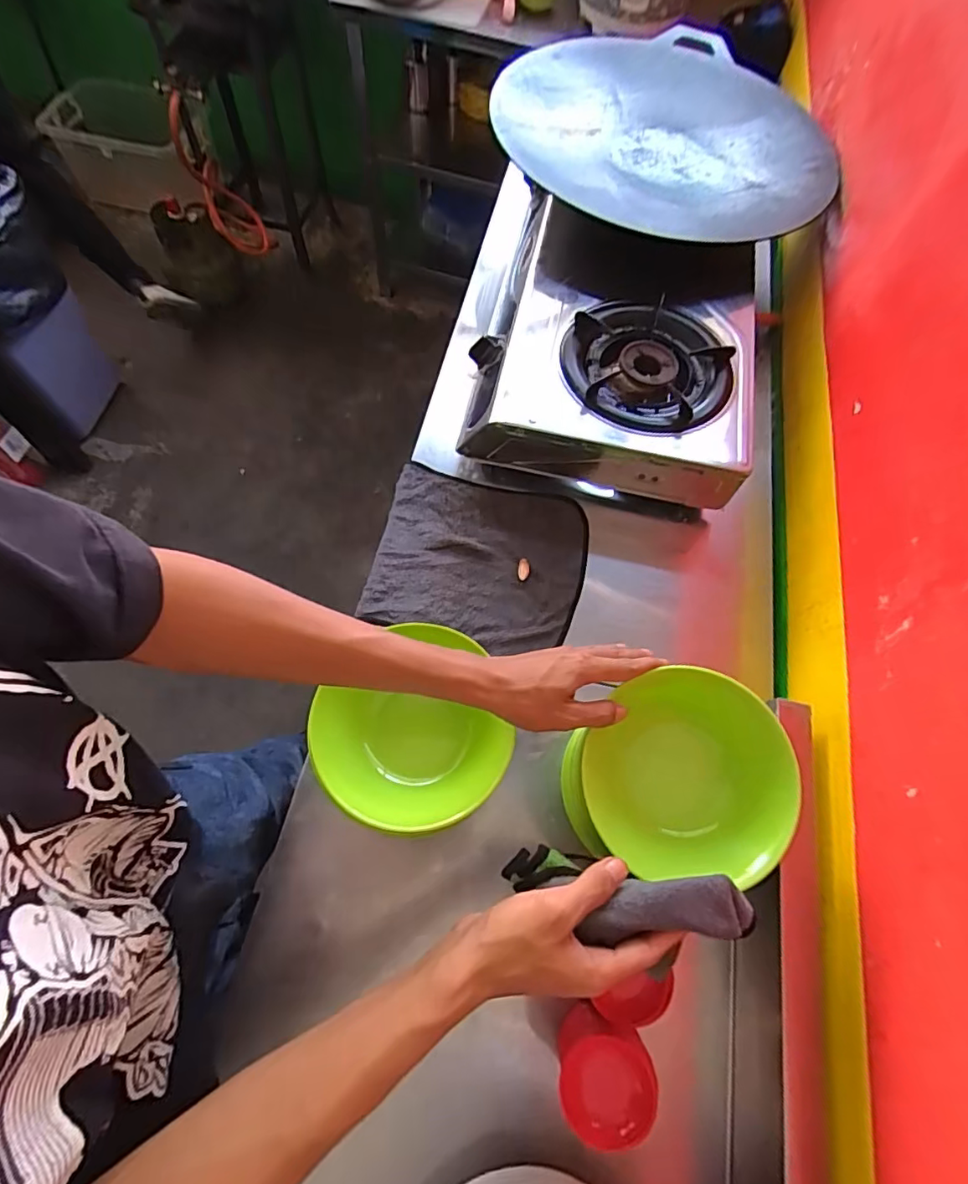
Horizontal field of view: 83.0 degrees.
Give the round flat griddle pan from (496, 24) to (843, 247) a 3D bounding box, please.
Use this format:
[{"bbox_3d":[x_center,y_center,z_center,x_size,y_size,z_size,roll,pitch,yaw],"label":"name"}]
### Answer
[{"bbox_3d":[0.303,-0.733,0.882,0.545,0.067,0.540,-18,68,-11],"label":"round flat griddle pan"}]

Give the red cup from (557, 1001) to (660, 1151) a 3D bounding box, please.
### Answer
[{"bbox_3d":[0.092,0.388,0.443,0.070,0.097,0.070,1,66,-3],"label":"red cup"}]

